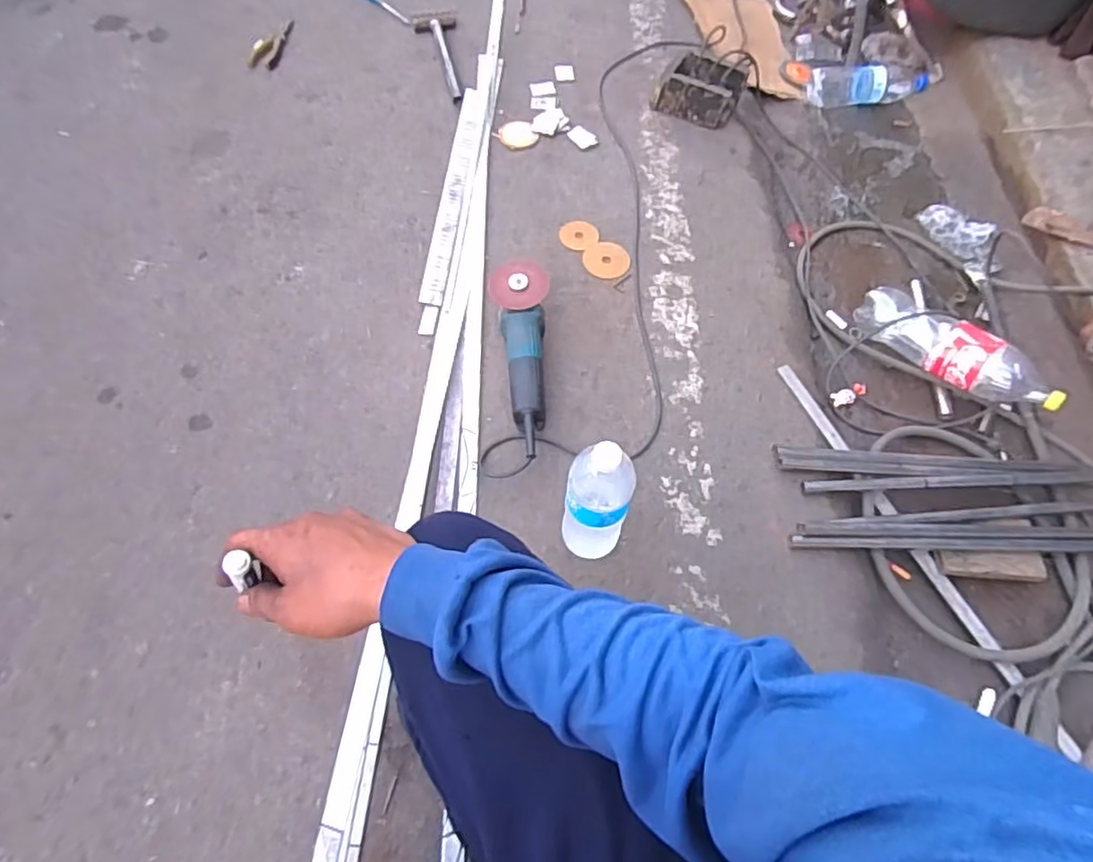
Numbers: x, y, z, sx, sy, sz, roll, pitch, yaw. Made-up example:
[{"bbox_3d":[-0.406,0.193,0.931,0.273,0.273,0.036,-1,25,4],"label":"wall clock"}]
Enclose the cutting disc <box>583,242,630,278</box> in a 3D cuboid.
[{"bbox_3d":[0.109,-0.310,1.156,0.083,0.004,0.082,5,62,3],"label":"cutting disc"}]

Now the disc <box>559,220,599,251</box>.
[{"bbox_3d":[0.059,-0.366,1.187,0.070,0.004,0.067,0,61,0],"label":"disc"}]

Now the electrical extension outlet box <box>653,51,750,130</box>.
[{"bbox_3d":[0.316,-0.705,1.325,0.163,0.078,0.119,23,65,8],"label":"electrical extension outlet box"}]

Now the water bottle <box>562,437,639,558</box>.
[{"bbox_3d":[0.062,0.097,0.797,0.077,0.251,0.063,6,62,3],"label":"water bottle"}]

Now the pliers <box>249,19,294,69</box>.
[{"bbox_3d":[-0.598,-0.843,1.390,0.061,0.010,0.165,6,62,3],"label":"pliers"}]

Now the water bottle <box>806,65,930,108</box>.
[{"bbox_3d":[0.726,-0.791,1.456,0.257,0.072,0.084,-8,62,-4],"label":"water bottle"}]

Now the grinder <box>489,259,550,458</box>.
[{"bbox_3d":[-0.034,-0.117,0.995,0.091,0.090,0.304,-3,64,-4],"label":"grinder"}]

